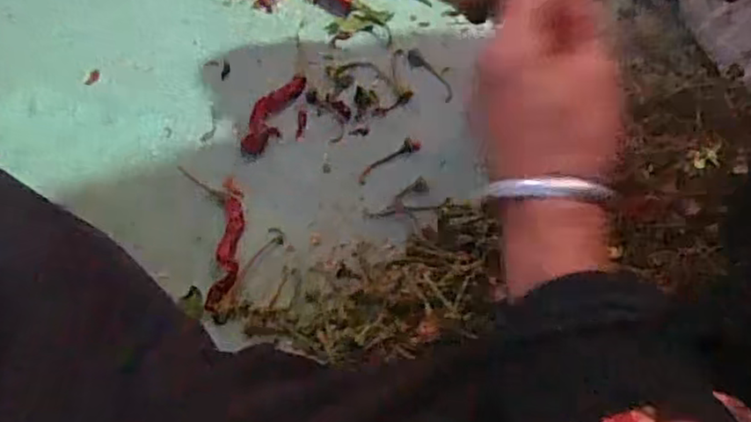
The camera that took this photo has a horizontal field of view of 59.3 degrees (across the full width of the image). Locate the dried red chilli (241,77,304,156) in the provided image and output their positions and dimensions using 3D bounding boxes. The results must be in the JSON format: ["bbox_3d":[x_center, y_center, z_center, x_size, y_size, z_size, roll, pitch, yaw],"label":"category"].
[{"bbox_3d":[-0.073,-0.068,0.459,0.023,0.012,0.064,24,71,6],"label":"dried red chilli"}]

